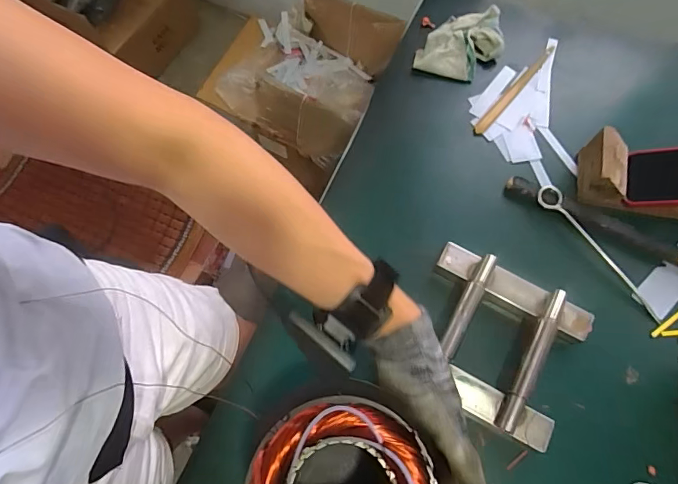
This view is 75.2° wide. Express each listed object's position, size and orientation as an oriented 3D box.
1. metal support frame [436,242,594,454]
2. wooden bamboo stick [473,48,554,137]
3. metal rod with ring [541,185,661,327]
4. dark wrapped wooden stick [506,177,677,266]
[{"bbox_3d":[0.184,0.116,0.522,0.189,0.034,0.175,29,72,10],"label":"metal support frame"},{"bbox_3d":[0.271,-0.236,0.680,0.017,0.013,0.199,40,74,13],"label":"wooden bamboo stick"},{"bbox_3d":[0.342,0.011,0.575,0.029,0.017,0.215,-34,73,-12],"label":"metal rod with ring"},{"bbox_3d":[0.354,-0.026,0.590,0.263,0.012,0.026,26,72,9],"label":"dark wrapped wooden stick"}]

